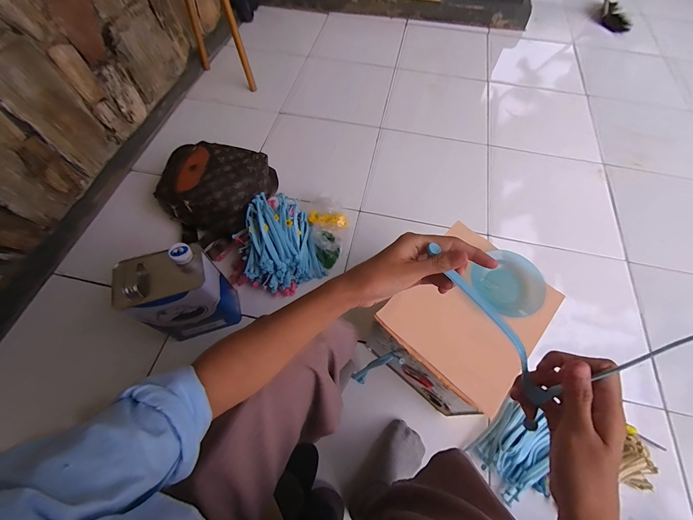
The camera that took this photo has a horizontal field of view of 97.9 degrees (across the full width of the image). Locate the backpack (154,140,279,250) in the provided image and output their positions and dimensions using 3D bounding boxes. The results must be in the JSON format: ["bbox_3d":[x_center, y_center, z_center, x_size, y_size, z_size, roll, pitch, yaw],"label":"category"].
[{"bbox_3d":[-0.376,-0.193,0.865,0.291,0.153,0.237,-2,62,-2],"label":"backpack"}]

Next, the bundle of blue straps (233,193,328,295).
[{"bbox_3d":[-0.186,-0.047,0.811,0.202,0.118,0.228,-17,63,-10],"label":"bundle of blue straps"}]

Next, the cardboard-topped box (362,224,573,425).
[{"bbox_3d":[0.225,0.138,0.643,0.232,0.273,0.278,38,68,18],"label":"cardboard-topped box"}]

